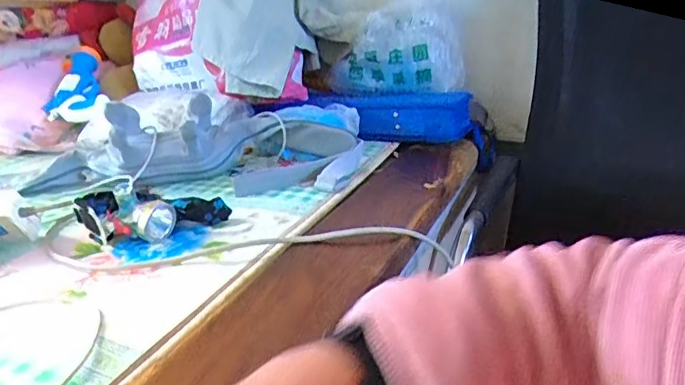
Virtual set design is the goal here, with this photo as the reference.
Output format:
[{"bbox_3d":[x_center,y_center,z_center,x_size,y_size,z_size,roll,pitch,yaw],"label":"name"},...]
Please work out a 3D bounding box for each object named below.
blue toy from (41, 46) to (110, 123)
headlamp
[{"bbox_3d":[-0.540,-0.221,1.135,0.132,0.066,0.295,-6,39,-15],"label":"blue toy"},{"bbox_3d":[-0.231,0.019,0.679,0.172,0.059,0.093,-6,21,-17],"label":"headlamp"}]

